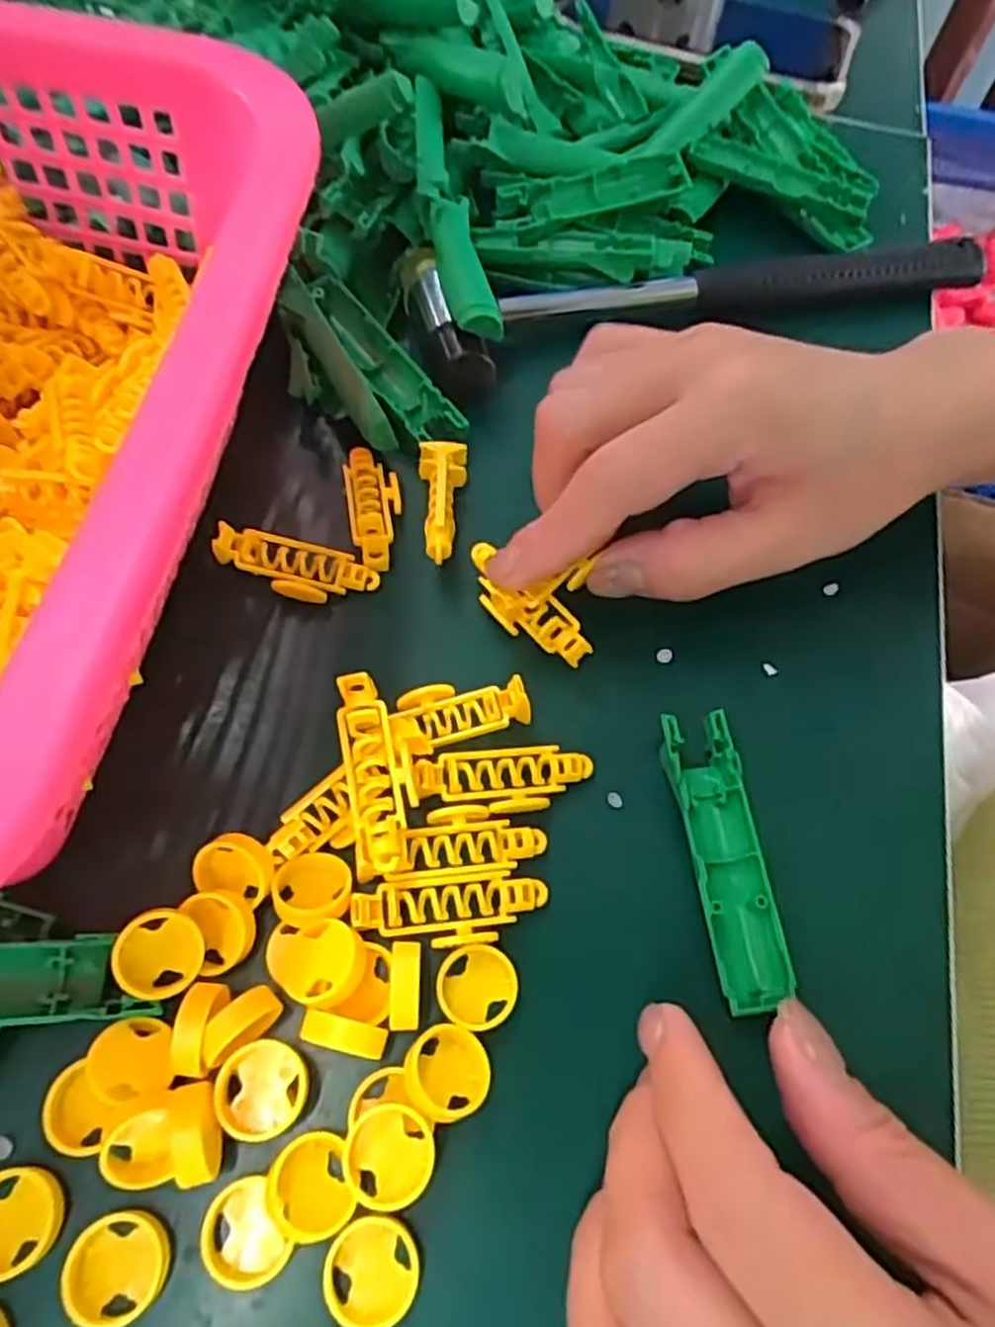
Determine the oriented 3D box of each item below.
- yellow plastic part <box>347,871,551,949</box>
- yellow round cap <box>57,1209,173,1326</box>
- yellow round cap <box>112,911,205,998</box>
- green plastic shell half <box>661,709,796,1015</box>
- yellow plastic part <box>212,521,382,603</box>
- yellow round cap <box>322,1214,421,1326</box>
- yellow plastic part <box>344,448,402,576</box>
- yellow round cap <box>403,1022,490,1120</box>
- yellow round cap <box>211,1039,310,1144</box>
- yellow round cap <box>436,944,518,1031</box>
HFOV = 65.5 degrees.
[{"bbox_3d":[-0.011,0.061,0.193,0.048,0.006,0.017,-6,62,-7],"label":"yellow plastic part"},{"bbox_3d":[-0.078,0.125,0.159,0.019,0.006,0.019,2,61,-3],"label":"yellow round cap"},{"bbox_3d":[-0.079,0.068,0.181,0.019,0.004,0.019,10,71,-31],"label":"yellow round cap"},{"bbox_3d":[0.060,0.050,0.205,0.019,0.009,0.075,-4,64,-6],"label":"green plastic shell half"},{"bbox_3d":[-0.061,-0.030,0.236,0.047,0.013,0.017,7,61,0],"label":"yellow plastic part"},{"bbox_3d":[-0.026,0.128,0.163,0.019,0.006,0.018,2,61,-3],"label":"yellow round cap"},{"bbox_3d":[-0.040,-0.052,0.251,0.017,0.007,0.047,-8,62,-8],"label":"yellow plastic part"},{"bbox_3d":[-0.011,0.093,0.176,0.019,0.005,0.019,2,61,-3],"label":"yellow round cap"},{"bbox_3d":[-0.052,0.094,0.172,0.020,0.006,0.019,2,61,-3],"label":"yellow round cap"},{"bbox_3d":[-0.005,0.079,0.189,0.019,0.005,0.018,2,61,-3],"label":"yellow round cap"}]

